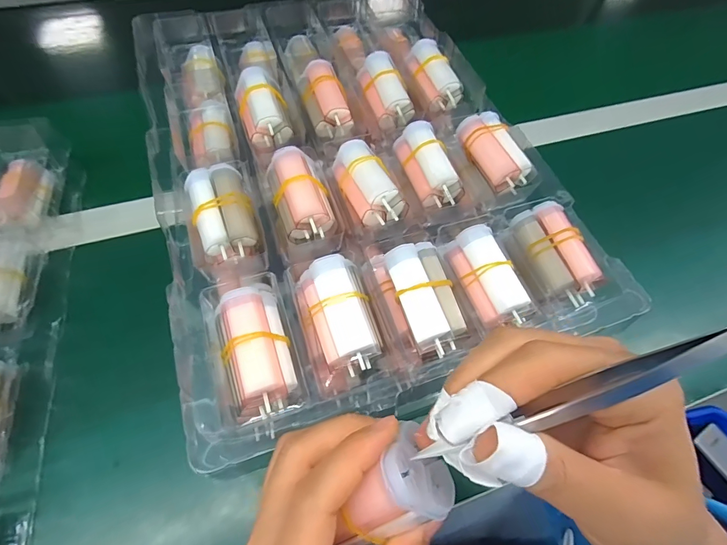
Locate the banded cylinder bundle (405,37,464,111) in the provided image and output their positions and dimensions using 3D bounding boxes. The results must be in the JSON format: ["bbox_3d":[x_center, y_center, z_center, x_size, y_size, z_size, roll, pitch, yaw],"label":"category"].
[{"bbox_3d":[0.062,-0.177,0.344,0.029,0.021,0.067,-21,77,-15],"label":"banded cylinder bundle"}]

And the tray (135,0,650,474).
[{"bbox_3d":[-0.018,-0.094,0.325,0.284,0.076,0.393,-16,63,-12],"label":"tray"}]

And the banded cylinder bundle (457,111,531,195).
[{"bbox_3d":[0.101,-0.095,0.301,0.033,0.020,0.064,-22,64,-15],"label":"banded cylinder bundle"}]

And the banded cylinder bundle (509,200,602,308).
[{"bbox_3d":[0.127,-0.014,0.257,0.033,0.021,0.069,-15,63,-12],"label":"banded cylinder bundle"}]

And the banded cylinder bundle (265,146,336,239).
[{"bbox_3d":[-0.044,-0.055,0.270,0.038,0.024,0.066,-18,63,-13],"label":"banded cylinder bundle"}]

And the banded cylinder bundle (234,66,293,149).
[{"bbox_3d":[-0.082,-0.135,0.312,0.036,0.025,0.064,-19,64,-14],"label":"banded cylinder bundle"}]

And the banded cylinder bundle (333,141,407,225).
[{"bbox_3d":[0.001,-0.064,0.272,0.034,0.025,0.068,-21,64,-15],"label":"banded cylinder bundle"}]

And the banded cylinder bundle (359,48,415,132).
[{"bbox_3d":[0.018,-0.159,0.333,0.029,0.027,0.067,-17,63,-13],"label":"banded cylinder bundle"}]

